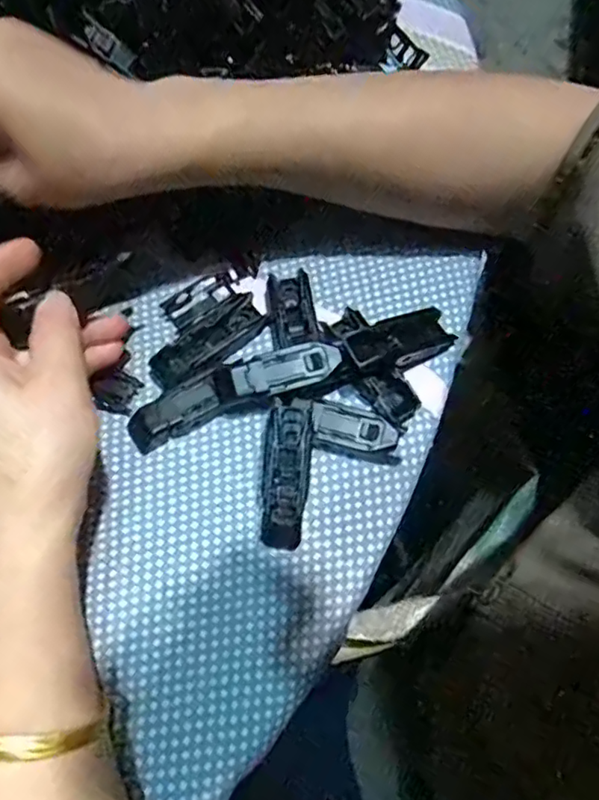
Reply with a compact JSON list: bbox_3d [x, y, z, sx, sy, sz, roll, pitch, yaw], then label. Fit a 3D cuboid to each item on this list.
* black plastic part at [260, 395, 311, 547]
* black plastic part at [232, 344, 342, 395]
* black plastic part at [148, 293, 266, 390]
[{"bbox_3d":[-0.007,0.035,0.286,0.021,0.015,0.070,5,85,2],"label":"black plastic part"},{"bbox_3d":[-0.006,-0.015,0.293,0.052,0.006,0.017,-17,71,-6],"label":"black plastic part"},{"bbox_3d":[-0.050,-0.031,0.319,0.066,0.010,0.022,-33,73,-11],"label":"black plastic part"}]

